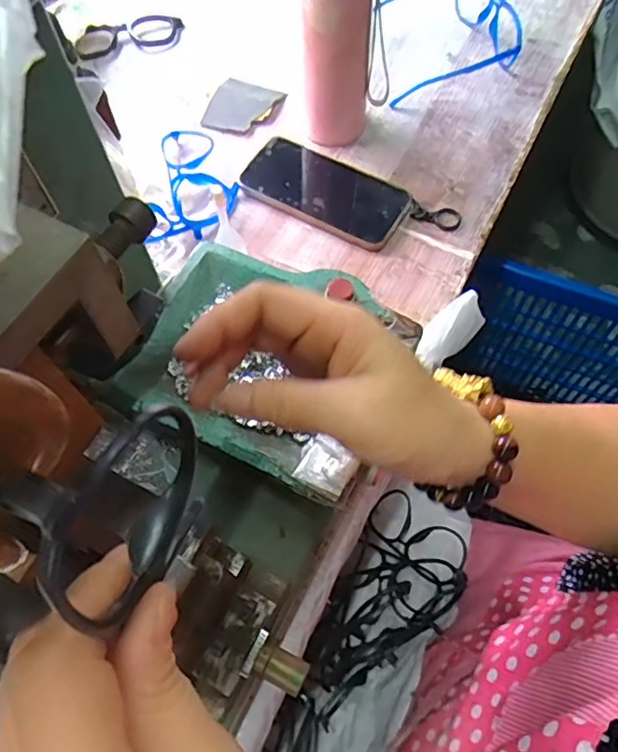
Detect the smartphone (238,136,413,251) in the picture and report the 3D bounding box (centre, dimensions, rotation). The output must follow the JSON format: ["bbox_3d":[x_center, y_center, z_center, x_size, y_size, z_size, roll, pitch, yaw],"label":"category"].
[{"bbox_3d":[0.018,-0.183,0.557,0.158,0.011,0.086,28,68,14],"label":"smartphone"}]

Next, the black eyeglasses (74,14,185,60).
[{"bbox_3d":[-0.213,-0.404,0.668,0.128,0.022,0.051,-22,65,-8],"label":"black eyeglasses"}]

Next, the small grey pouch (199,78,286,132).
[{"bbox_3d":[-0.071,-0.291,0.615,0.068,0.010,0.074,18,66,11],"label":"small grey pouch"}]

